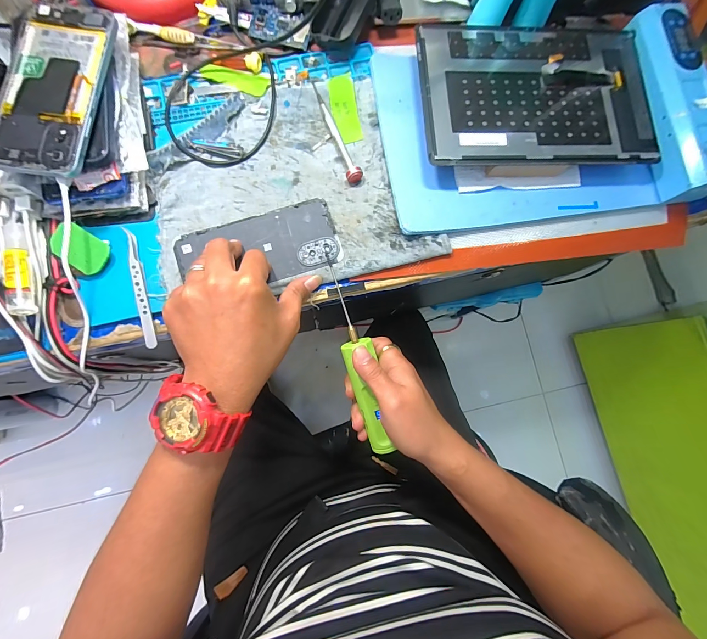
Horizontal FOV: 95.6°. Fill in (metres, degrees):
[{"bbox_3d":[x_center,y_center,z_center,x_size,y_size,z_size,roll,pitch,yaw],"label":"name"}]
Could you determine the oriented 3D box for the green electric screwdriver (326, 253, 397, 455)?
[{"bbox_3d":[0.006,0.037,0.329,0.031,0.021,0.209,-14,90,-6],"label":"green electric screwdriver"}]

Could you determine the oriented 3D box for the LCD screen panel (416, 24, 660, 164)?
[{"bbox_3d":[0.192,-0.238,0.334,0.245,0.006,0.156,-3,81,-4],"label":"LCD screen panel"}]

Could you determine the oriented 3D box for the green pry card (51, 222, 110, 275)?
[{"bbox_3d":[-0.257,-0.067,0.302,0.047,0.004,0.035,37,78,-16],"label":"green pry card"}]

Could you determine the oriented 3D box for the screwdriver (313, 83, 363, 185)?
[{"bbox_3d":[-0.019,-0.203,0.344,0.015,0.012,0.123,-20,83,-7],"label":"screwdriver"}]

